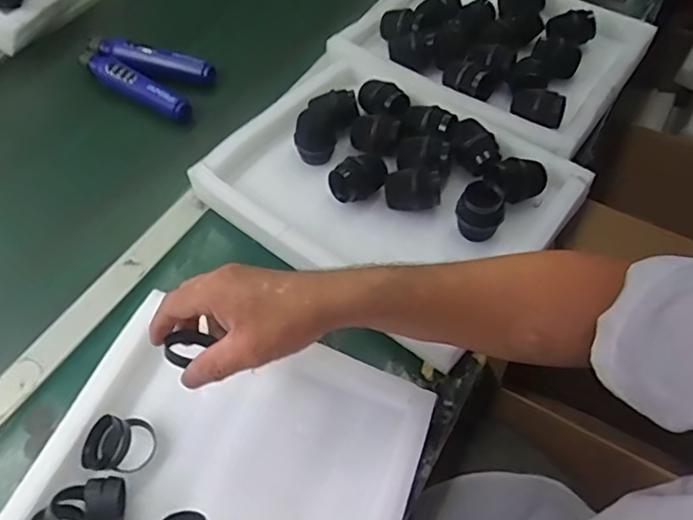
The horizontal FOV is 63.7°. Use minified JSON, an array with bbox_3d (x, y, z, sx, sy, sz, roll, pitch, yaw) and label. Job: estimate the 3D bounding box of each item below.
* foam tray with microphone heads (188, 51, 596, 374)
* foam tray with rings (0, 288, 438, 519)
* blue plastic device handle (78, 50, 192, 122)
[{"bbox_3d":[0.046,-0.091,0.636,0.366,0.077,0.294,32,62,21],"label":"foam tray with microphone heads"},{"bbox_3d":[-0.115,0.214,0.425,0.287,0.046,0.345,16,57,12],"label":"foam tray with rings"},{"bbox_3d":[-0.291,-0.240,0.757,0.210,0.027,0.036,31,62,21],"label":"blue plastic device handle"}]

